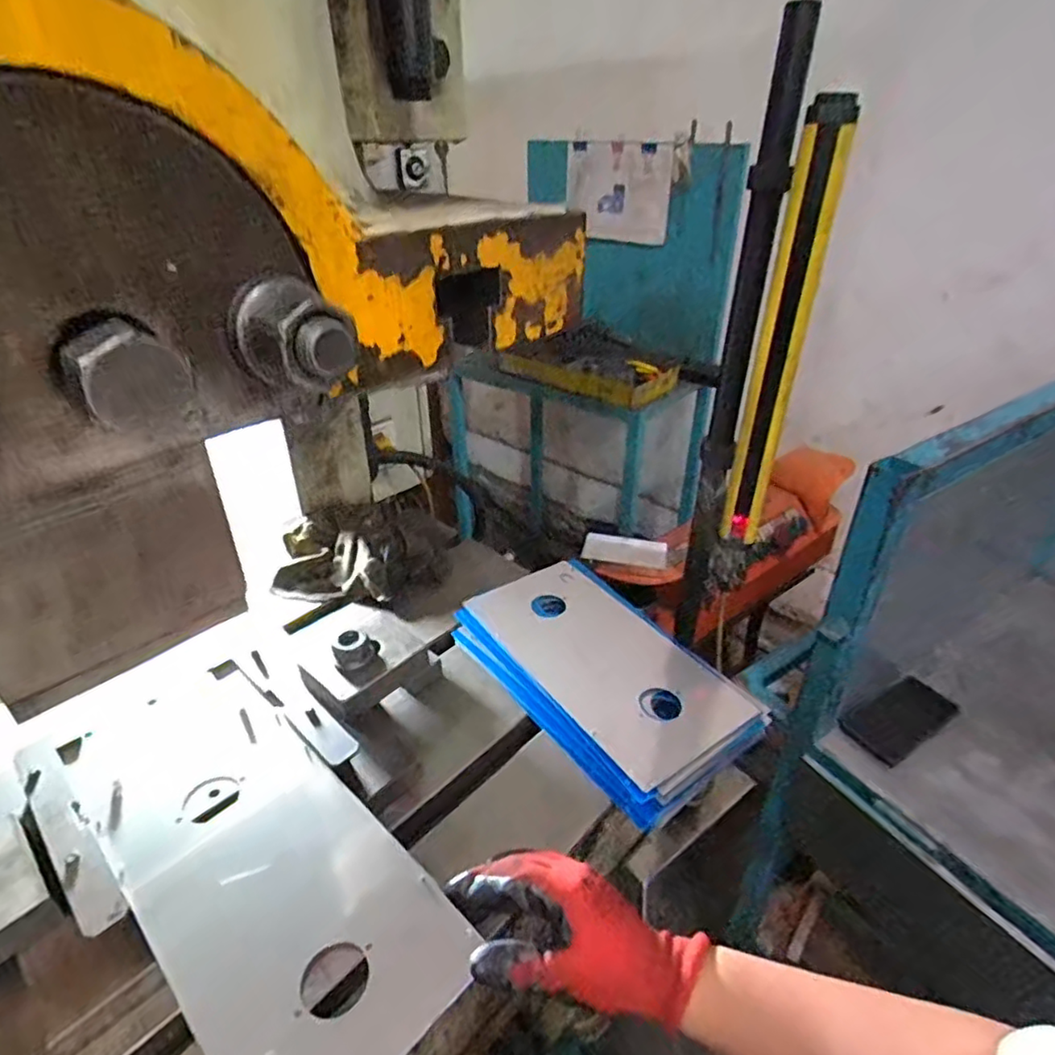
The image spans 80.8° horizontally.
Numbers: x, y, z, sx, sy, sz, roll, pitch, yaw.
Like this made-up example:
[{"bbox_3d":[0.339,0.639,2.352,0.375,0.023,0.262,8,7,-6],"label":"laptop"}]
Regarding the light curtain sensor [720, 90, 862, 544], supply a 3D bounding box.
[{"bbox_3d":[0.210,-0.143,0.518,0.040,0.350,0.036,13,34,22],"label":"light curtain sensor"}]

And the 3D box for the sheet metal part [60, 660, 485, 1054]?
[{"bbox_3d":[-0.201,0.221,0.442,0.358,0.011,0.144,27,40,36],"label":"sheet metal part"}]

